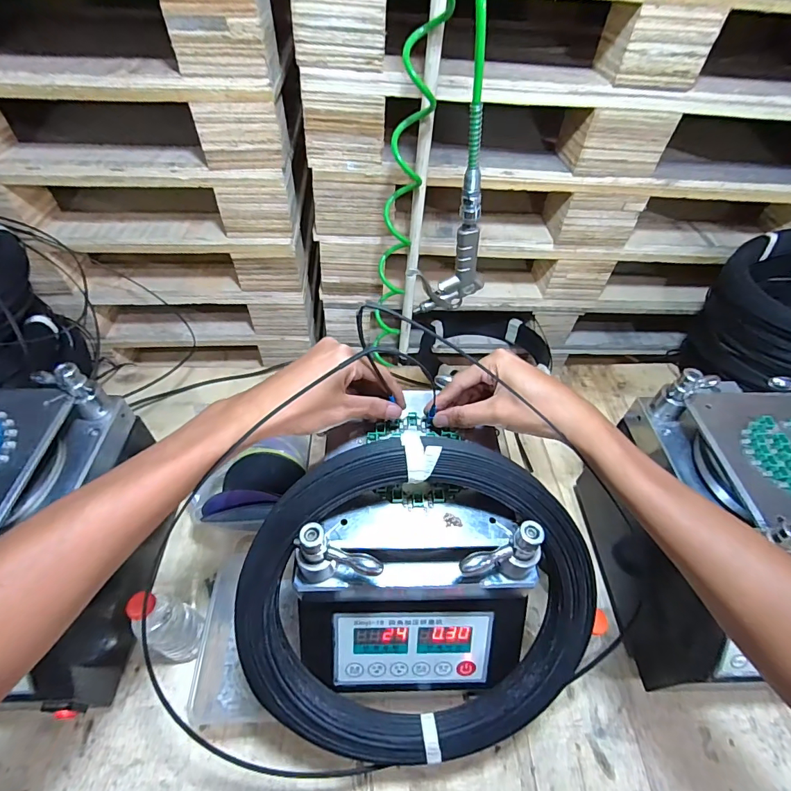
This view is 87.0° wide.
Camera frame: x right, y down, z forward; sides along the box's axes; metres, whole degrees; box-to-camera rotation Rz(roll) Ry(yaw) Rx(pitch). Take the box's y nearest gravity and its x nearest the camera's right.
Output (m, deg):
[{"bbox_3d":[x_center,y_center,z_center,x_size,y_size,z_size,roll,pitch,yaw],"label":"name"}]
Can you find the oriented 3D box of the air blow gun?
[{"bbox_3d":[0.067,-0.174,0.496,0.089,0.168,0.023,-13,52,-13],"label":"air blow gun"}]

